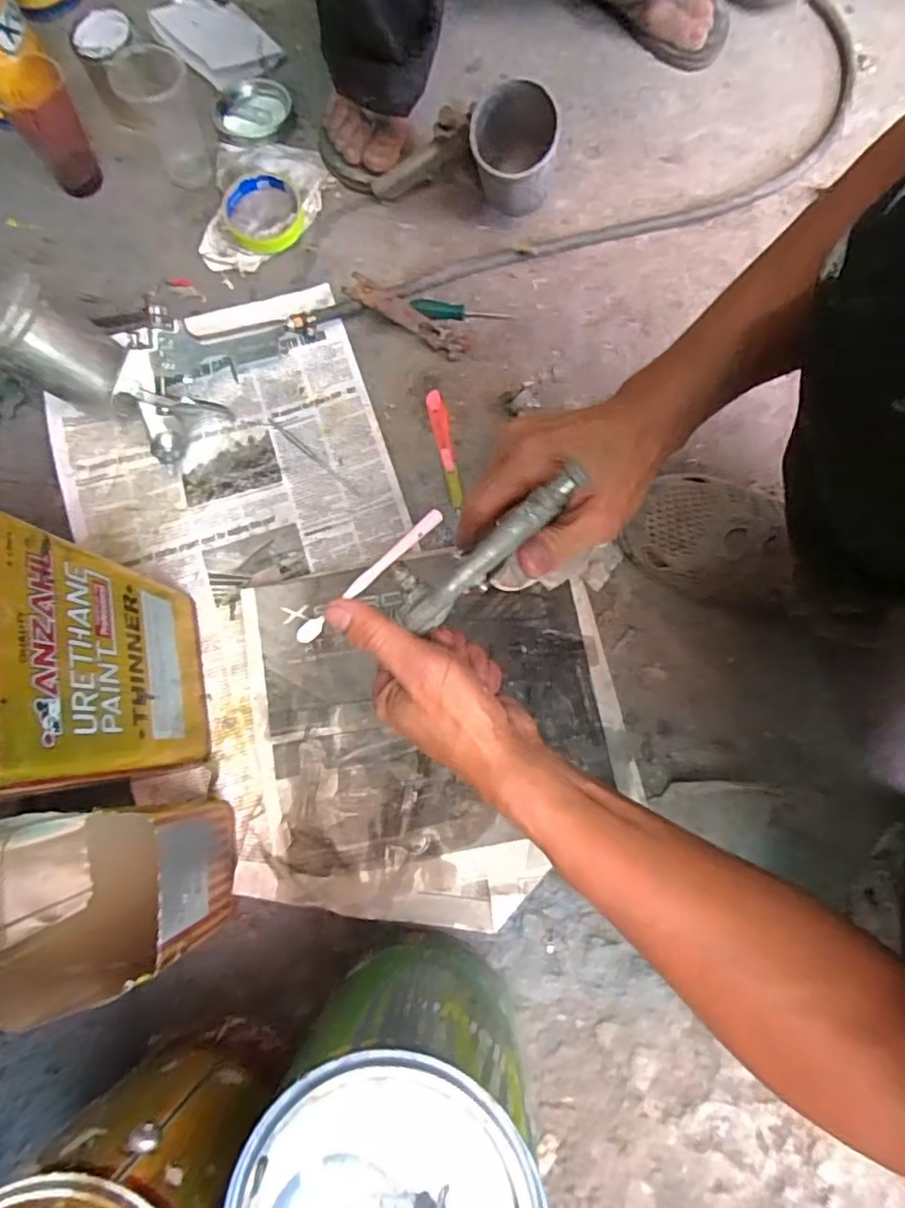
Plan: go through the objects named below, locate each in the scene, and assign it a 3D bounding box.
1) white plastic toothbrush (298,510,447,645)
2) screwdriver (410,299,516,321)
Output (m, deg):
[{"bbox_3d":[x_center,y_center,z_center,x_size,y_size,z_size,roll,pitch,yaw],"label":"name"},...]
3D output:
[{"bbox_3d":[-0.076,-0.028,0.562,0.181,0.009,0.016,-44,79,-5],"label":"white plastic toothbrush"},{"bbox_3d":[0.011,-0.319,0.636,0.112,0.011,0.023,5,79,5],"label":"screwdriver"}]

